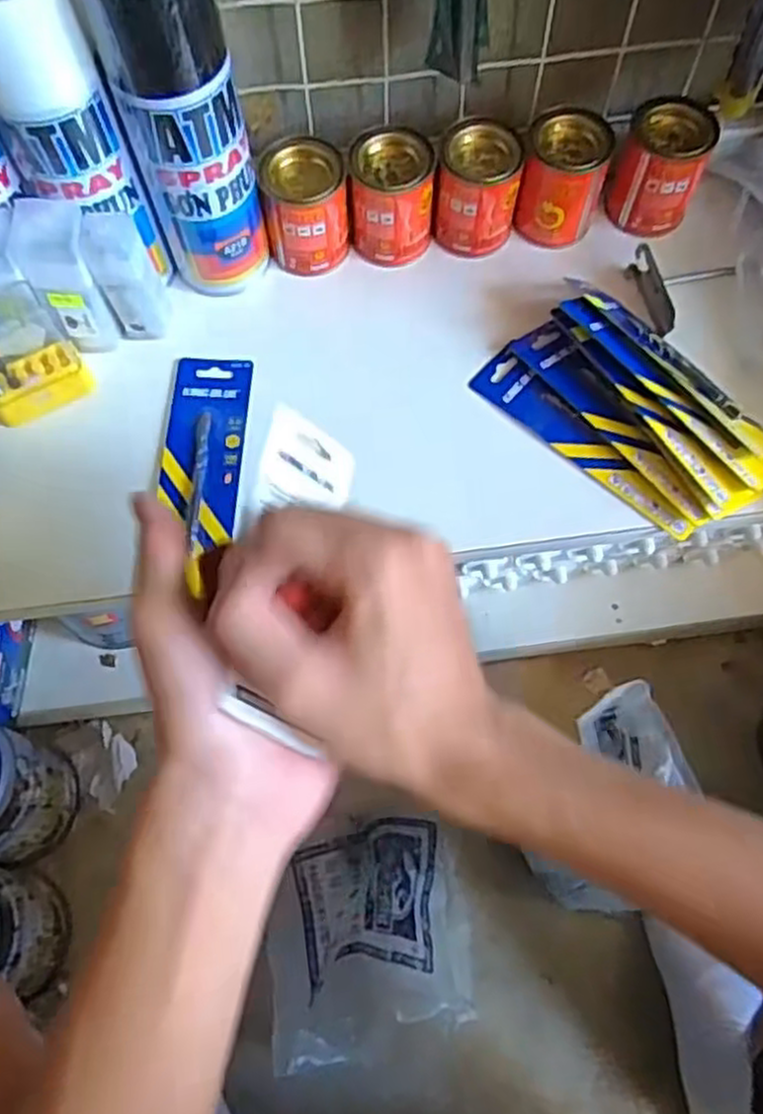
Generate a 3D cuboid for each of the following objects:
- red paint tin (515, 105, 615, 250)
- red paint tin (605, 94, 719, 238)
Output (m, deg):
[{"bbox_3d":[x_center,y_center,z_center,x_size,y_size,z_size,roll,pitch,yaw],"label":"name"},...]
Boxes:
[{"bbox_3d":[0.121,-0.252,0.514,0.050,0.068,0.047,-1,65,2],"label":"red paint tin"},{"bbox_3d":[0.187,-0.261,0.511,0.050,0.063,0.051,-1,65,2],"label":"red paint tin"}]

